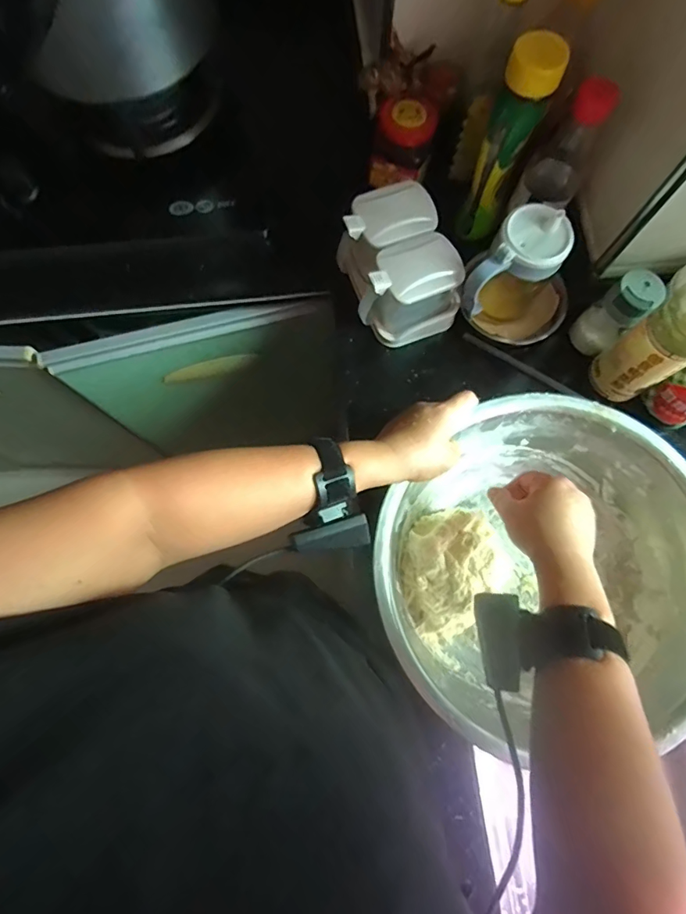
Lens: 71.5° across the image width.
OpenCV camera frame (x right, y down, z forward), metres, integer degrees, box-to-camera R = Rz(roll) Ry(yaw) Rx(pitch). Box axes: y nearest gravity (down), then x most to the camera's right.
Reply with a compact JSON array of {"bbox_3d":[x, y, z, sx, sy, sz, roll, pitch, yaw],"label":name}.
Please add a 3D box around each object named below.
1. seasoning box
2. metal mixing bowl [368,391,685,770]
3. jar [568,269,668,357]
[{"bbox_3d":[0.065,-0.229,0.582,0.114,0.094,0.151,-23,77,-7],"label":"seasoning box"},{"bbox_3d":[0.214,0.115,0.500,0.313,0.103,0.320,0,75,-1],"label":"metal mixing bowl"},{"bbox_3d":[0.322,-0.170,0.566,0.054,0.103,0.051,0,75,-1],"label":"jar"}]

